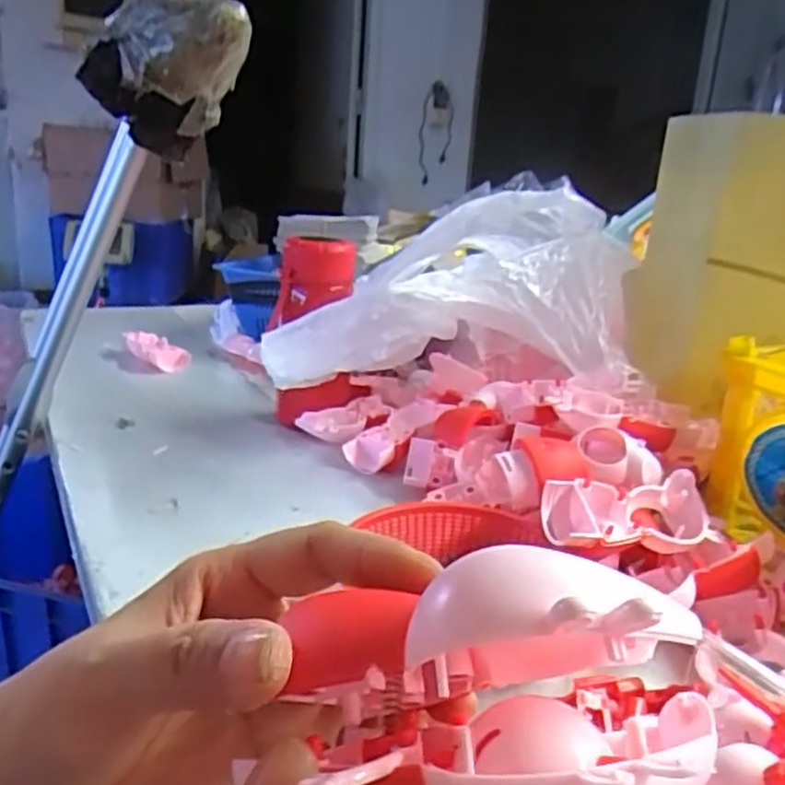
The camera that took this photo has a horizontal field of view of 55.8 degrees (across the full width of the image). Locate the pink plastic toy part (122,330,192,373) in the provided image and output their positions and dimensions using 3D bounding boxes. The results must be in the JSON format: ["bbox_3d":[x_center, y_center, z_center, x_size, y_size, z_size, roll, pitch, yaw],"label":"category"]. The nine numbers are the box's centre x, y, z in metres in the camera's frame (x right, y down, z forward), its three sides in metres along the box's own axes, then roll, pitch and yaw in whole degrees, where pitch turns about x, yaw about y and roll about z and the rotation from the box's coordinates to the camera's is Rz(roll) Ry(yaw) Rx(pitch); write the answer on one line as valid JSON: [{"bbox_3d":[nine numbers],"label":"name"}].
[{"bbox_3d":[-0.286,-0.054,0.903,0.045,0.029,0.099,-10,21,-37],"label":"pink plastic toy part"}]

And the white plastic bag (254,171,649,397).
[{"bbox_3d":[0.058,-0.092,0.633,0.290,0.141,0.191,7,17,10],"label":"white plastic bag"}]

